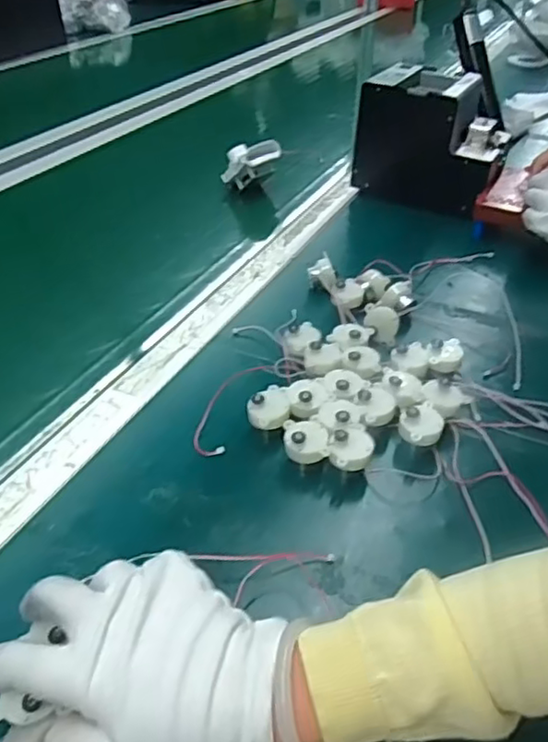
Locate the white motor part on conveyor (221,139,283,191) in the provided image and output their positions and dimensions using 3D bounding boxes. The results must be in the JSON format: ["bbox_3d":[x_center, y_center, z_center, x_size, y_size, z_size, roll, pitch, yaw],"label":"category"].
[{"bbox_3d":[-0.031,-0.281,0.867,0.078,0.057,0.043,4,38,3],"label":"white motor part on conveyor"}]

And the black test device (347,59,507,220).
[{"bbox_3d":[0.210,-0.296,0.818,0.173,0.137,0.114,27,45,29],"label":"black test device"}]

